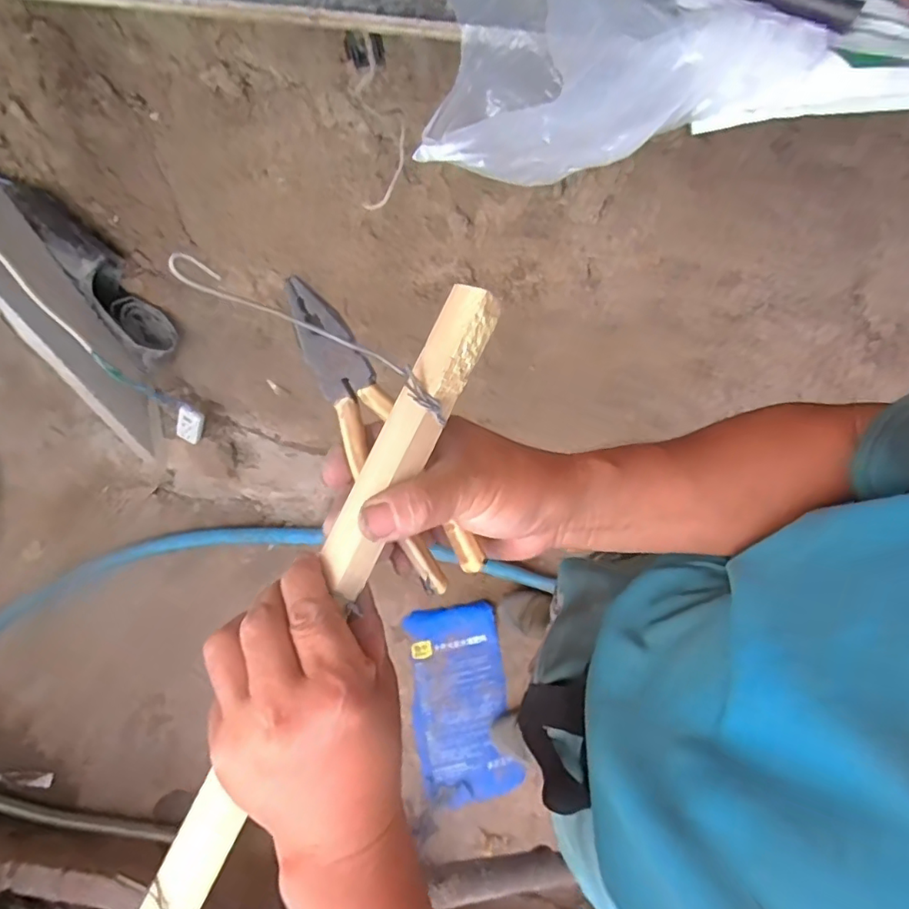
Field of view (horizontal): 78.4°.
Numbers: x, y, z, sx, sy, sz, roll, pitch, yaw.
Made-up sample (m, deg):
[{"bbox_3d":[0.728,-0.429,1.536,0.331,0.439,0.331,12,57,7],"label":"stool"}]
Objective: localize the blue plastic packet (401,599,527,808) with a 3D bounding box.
[{"bbox_3d":[0.017,0.583,1.290,0.227,0.057,0.381,-10,71,-3],"label":"blue plastic packet"}]

